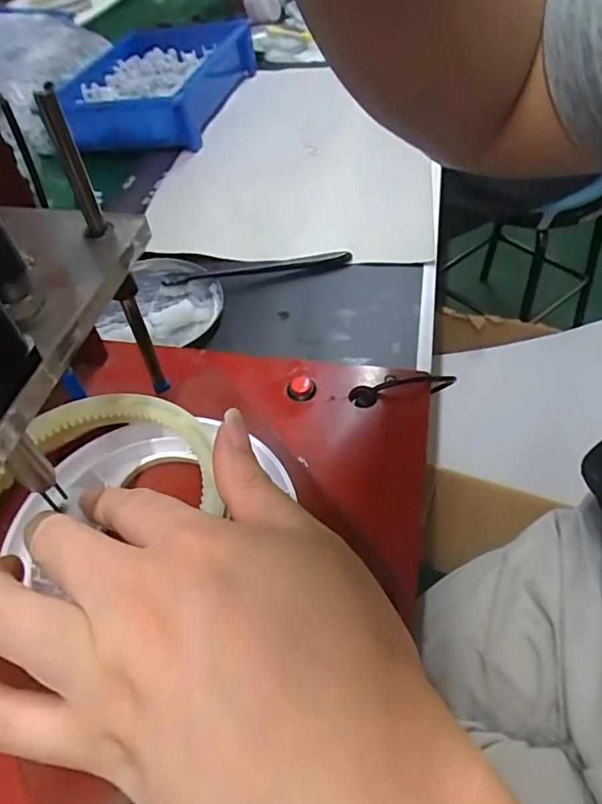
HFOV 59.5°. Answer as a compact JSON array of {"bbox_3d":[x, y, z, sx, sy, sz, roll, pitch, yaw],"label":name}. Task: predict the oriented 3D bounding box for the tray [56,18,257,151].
[{"bbox_3d":[-0.197,-0.479,0.776,0.207,0.070,0.383,6,51,11],"label":"tray"}]

